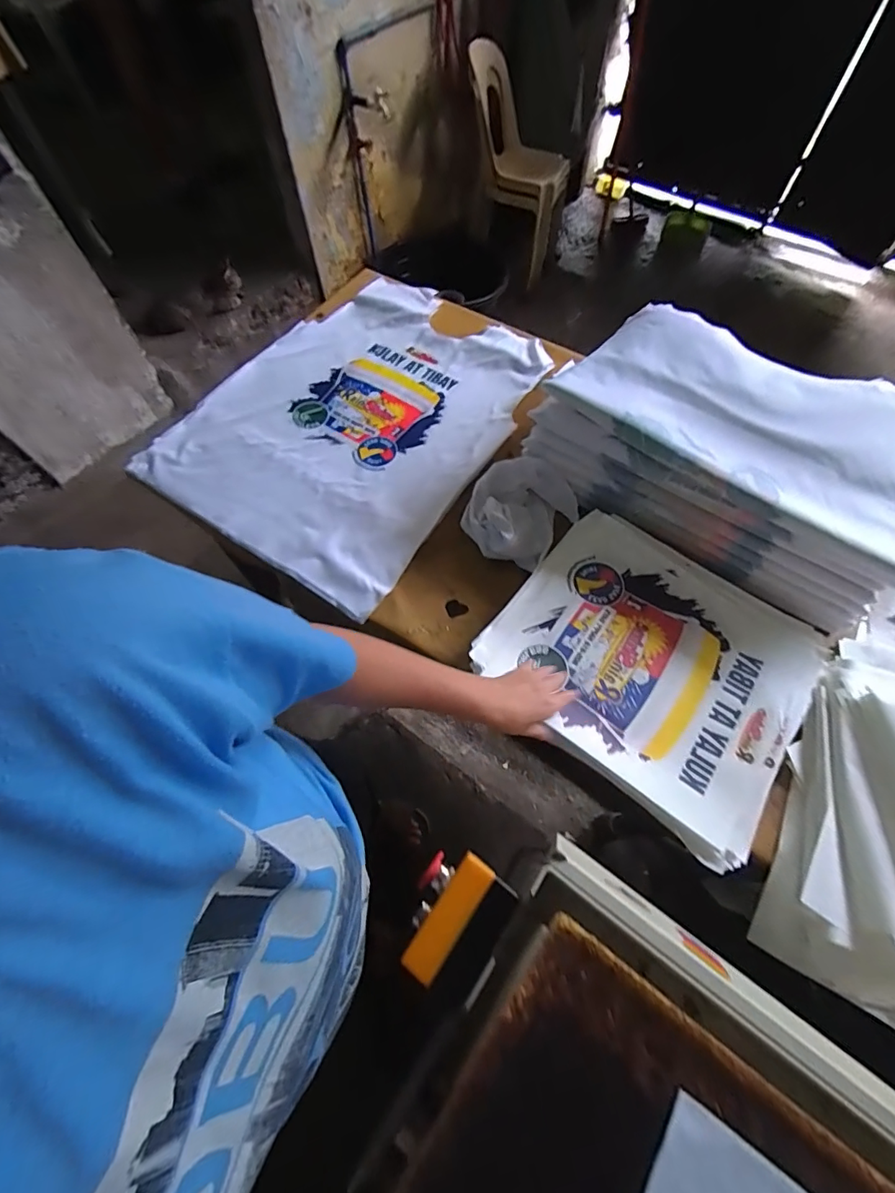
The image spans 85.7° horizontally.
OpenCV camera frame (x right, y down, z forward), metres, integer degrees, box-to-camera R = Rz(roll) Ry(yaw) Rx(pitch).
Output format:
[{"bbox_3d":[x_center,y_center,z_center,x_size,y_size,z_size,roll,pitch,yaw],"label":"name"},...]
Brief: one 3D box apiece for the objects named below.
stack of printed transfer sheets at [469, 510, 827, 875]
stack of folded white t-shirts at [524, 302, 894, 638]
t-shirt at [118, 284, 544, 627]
[{"bbox_3d":[0.287,0.091,0.678,0.410,0.029,0.360,36,70,17],"label":"stack of printed transfer sheets"},{"bbox_3d":[0.461,-0.241,0.785,0.573,0.137,0.369,36,70,17],"label":"stack of folded white t-shirts"},{"bbox_3d":[-0.168,-0.362,0.946,0.557,0.028,0.704,30,68,15],"label":"t-shirt"}]

